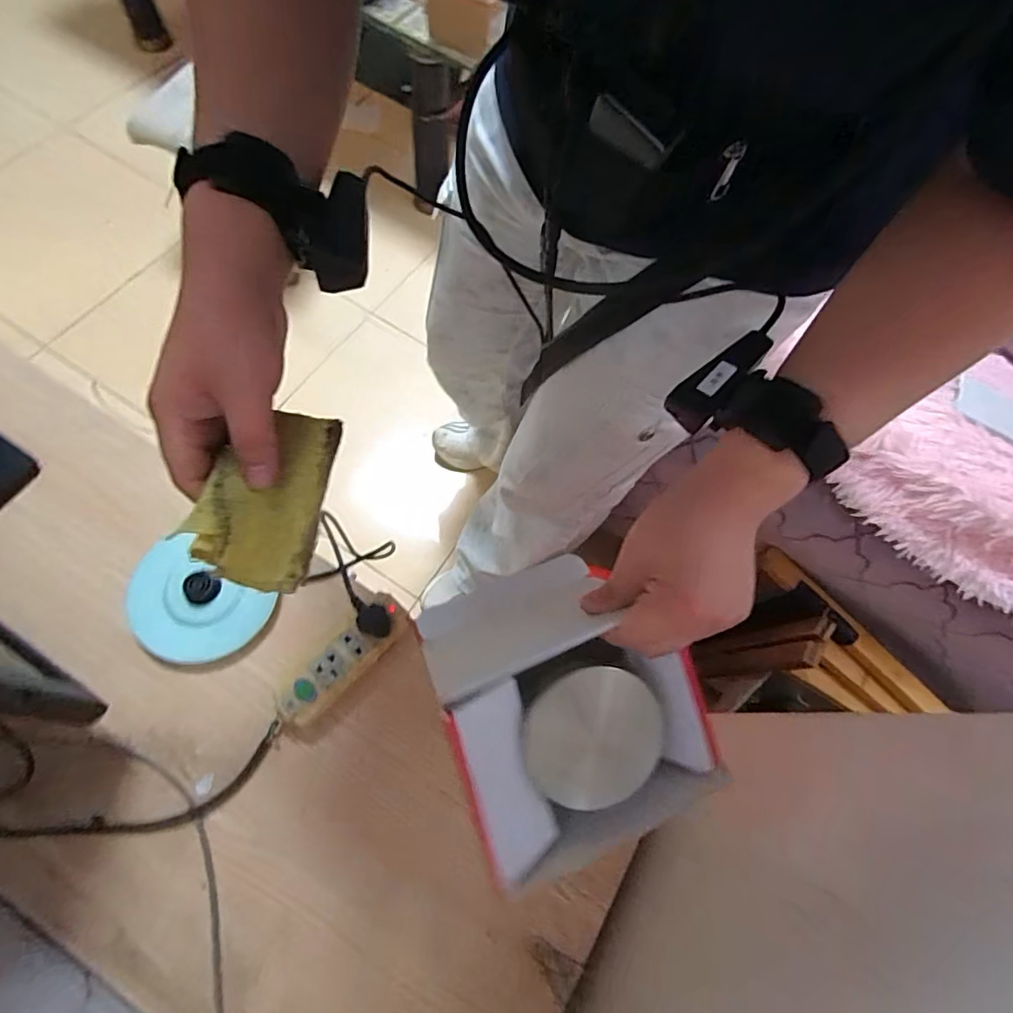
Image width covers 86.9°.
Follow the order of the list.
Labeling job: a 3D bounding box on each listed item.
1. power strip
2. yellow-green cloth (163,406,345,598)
[{"bbox_3d":[-0.170,0.162,0.564,0.046,0.029,0.152,39,69,10],"label":"power strip"},{"bbox_3d":[-0.134,-0.008,0.293,0.059,0.034,0.098,7,71,1],"label":"yellow-green cloth"}]

